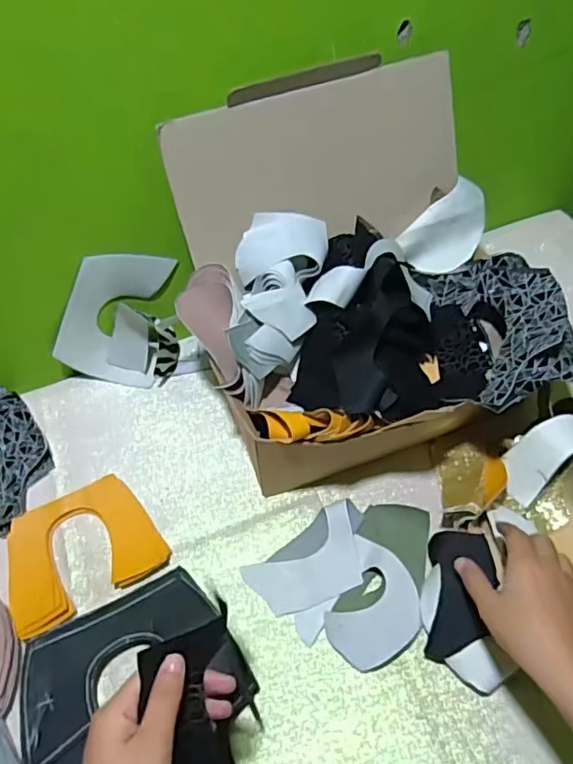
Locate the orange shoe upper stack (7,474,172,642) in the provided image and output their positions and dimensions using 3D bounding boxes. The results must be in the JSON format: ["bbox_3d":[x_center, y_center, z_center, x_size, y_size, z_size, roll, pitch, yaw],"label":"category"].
[{"bbox_3d":[-0.210,0.168,0.583,0.148,0.012,0.124,-25,54,-15],"label":"orange shoe upper stack"}]

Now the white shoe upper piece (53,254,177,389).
[{"bbox_3d":[-0.195,-0.064,0.679,0.165,0.153,0.072,-22,53,-13],"label":"white shoe upper piece"}]

